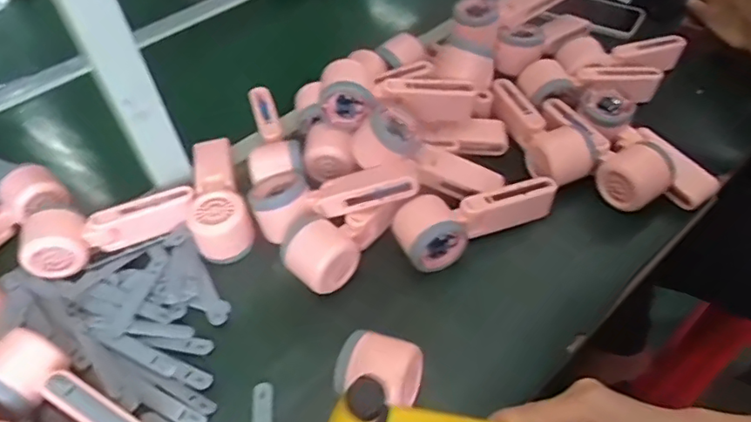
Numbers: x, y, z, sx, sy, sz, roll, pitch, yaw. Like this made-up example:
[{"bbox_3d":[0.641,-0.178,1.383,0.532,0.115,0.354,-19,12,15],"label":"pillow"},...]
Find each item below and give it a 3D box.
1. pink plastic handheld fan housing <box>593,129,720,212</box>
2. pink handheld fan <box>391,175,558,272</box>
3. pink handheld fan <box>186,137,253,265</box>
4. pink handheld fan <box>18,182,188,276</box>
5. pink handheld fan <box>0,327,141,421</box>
[{"bbox_3d":[0.288,-0.038,0.589,0.091,0.056,0.101,-32,53,-23],"label":"pink plastic handheld fan housing"},{"bbox_3d":[0.101,0.006,0.577,0.169,0.054,0.061,-23,50,-16],"label":"pink handheld fan"},{"bbox_3d":[-0.170,-0.018,0.604,0.060,0.047,0.170,-17,48,-11],"label":"pink handheld fan"},{"bbox_3d":[-0.274,0.010,0.583,0.169,0.046,0.051,-24,50,-17],"label":"pink handheld fan"},{"bbox_3d":[-0.243,0.155,0.454,0.159,0.049,0.054,21,52,22],"label":"pink handheld fan"}]

